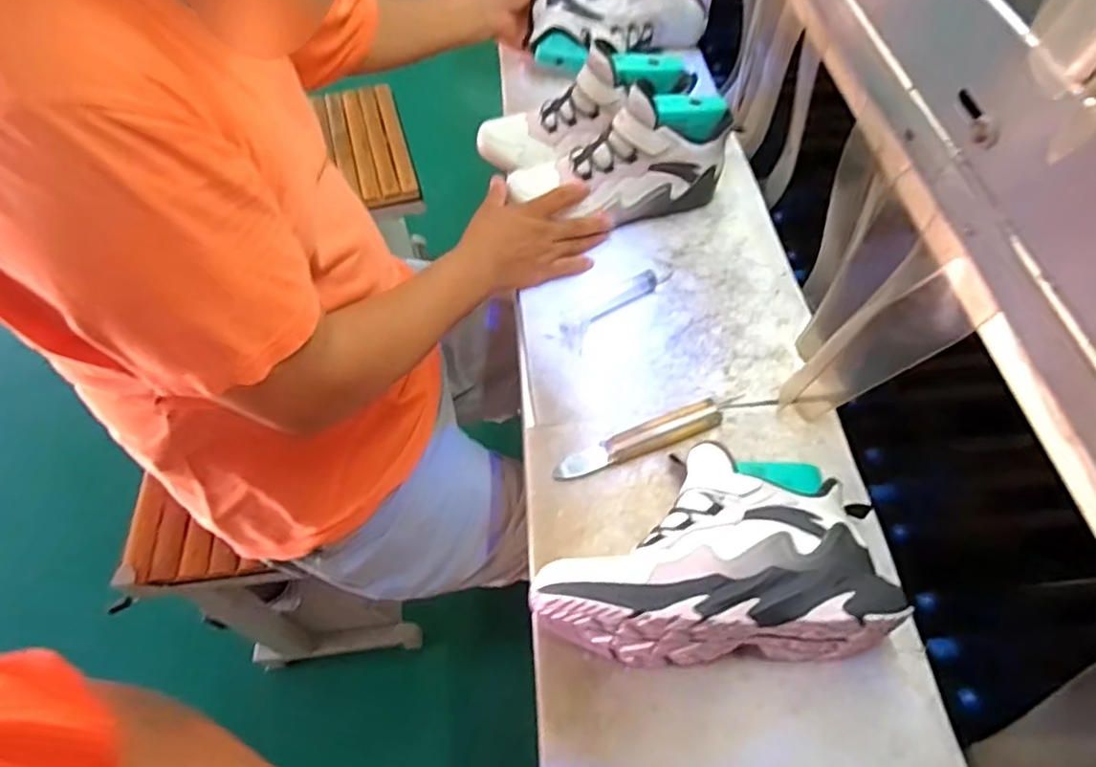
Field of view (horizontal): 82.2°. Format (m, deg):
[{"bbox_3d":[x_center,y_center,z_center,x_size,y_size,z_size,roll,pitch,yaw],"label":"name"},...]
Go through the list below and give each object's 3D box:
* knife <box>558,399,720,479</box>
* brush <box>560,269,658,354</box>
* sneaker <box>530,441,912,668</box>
[{"bbox_3d":[0.084,0.052,0.580,0.163,0.016,0.025,-20,58,-11],"label":"knife"},{"bbox_3d":[0.064,-0.084,0.670,0.124,0.018,0.035,-40,63,-22],"label":"brush"},{"bbox_3d":[0.120,0.119,0.481,0.262,0.103,0.165,-2,56,0],"label":"sneaker"}]

